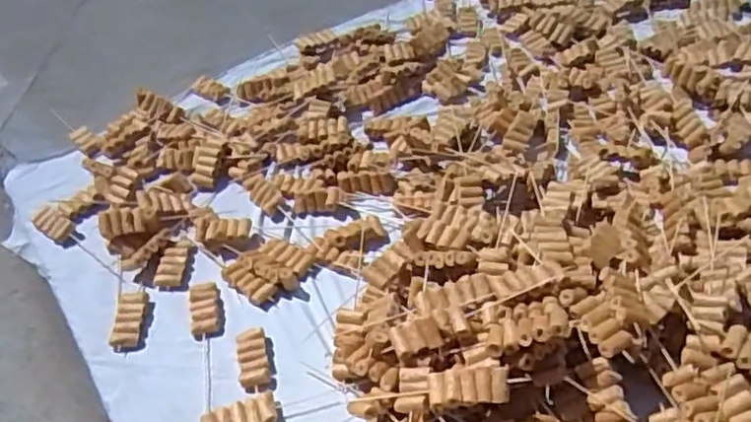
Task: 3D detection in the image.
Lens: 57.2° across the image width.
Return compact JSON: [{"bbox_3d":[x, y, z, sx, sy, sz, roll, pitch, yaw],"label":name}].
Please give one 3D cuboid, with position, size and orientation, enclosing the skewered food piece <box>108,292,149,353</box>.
[{"bbox_3d":[-0.361,0.160,1.012,0.040,0.019,0.100,-6,46,0],"label":"skewered food piece"}]

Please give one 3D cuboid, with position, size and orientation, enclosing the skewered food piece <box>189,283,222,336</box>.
[{"bbox_3d":[-0.251,0.143,1.016,0.042,0.020,0.094,-11,46,-6],"label":"skewered food piece"}]

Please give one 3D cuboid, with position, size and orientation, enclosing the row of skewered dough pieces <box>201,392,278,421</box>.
[{"bbox_3d":[-0.176,0.268,0.889,0.096,0.012,0.042,-16,63,-10],"label":"row of skewered dough pieces"}]

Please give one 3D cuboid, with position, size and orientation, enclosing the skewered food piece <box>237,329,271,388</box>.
[{"bbox_3d":[-0.169,0.205,0.948,0.040,0.018,0.091,-12,46,-6],"label":"skewered food piece"}]

